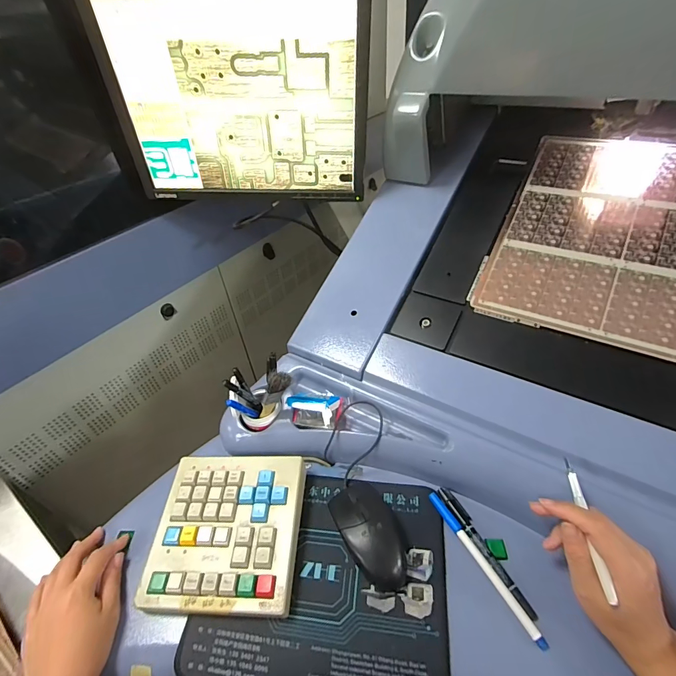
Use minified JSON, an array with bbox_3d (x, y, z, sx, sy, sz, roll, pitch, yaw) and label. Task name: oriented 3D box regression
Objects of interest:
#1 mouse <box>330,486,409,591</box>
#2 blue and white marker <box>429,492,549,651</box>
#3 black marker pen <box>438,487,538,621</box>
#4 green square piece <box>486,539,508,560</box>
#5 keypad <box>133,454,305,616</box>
[{"bbox_3d":[0.037,0.211,0.412,0.060,0.035,0.107,-26,46,-21],"label":"mouse"},{"bbox_3d":[0.149,0.233,0.393,0.010,0.010,0.160,-23,45,-18],"label":"blue and white marker"},{"bbox_3d":[0.155,0.223,0.404,0.016,0.008,0.141,-20,45,-16],"label":"black marker pen"},{"bbox_3d":[0.171,0.227,0.406,0.021,0.006,0.020,-1,43,5],"label":"green square piece"},{"bbox_3d":[-0.125,0.211,0.423,0.160,0.029,0.158,0,43,5],"label":"keypad"}]

